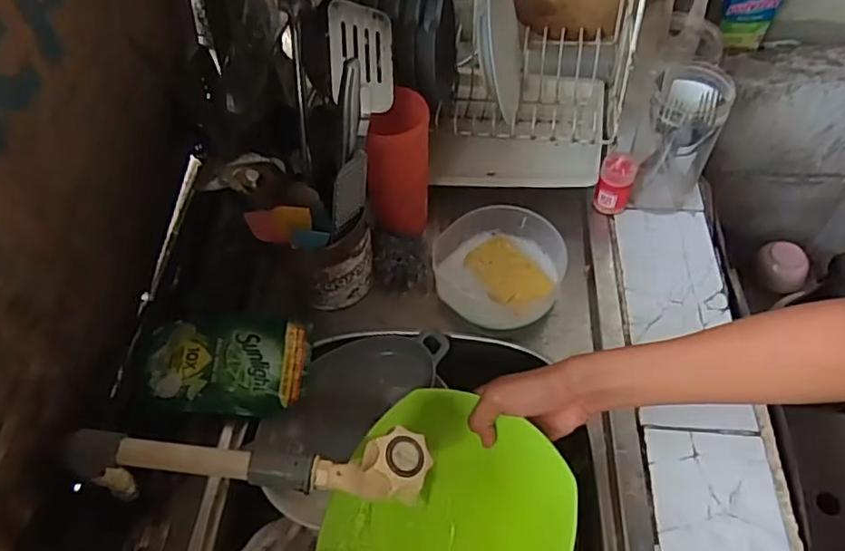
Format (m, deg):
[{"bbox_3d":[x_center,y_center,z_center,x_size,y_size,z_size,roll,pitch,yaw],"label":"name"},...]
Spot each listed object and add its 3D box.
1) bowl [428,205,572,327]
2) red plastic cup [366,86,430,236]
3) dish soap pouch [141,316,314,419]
[{"bbox_3d":[0.090,-0.008,0.715,0.148,0.075,0.129,-8,53,-2],"label":"bowl"},{"bbox_3d":[-0.028,-0.132,0.730,0.075,0.181,0.067,-4,53,1],"label":"red plastic cup"},{"bbox_3d":[-0.217,0.100,0.675,0.171,0.052,0.115,-4,53,0],"label":"dish soap pouch"}]

